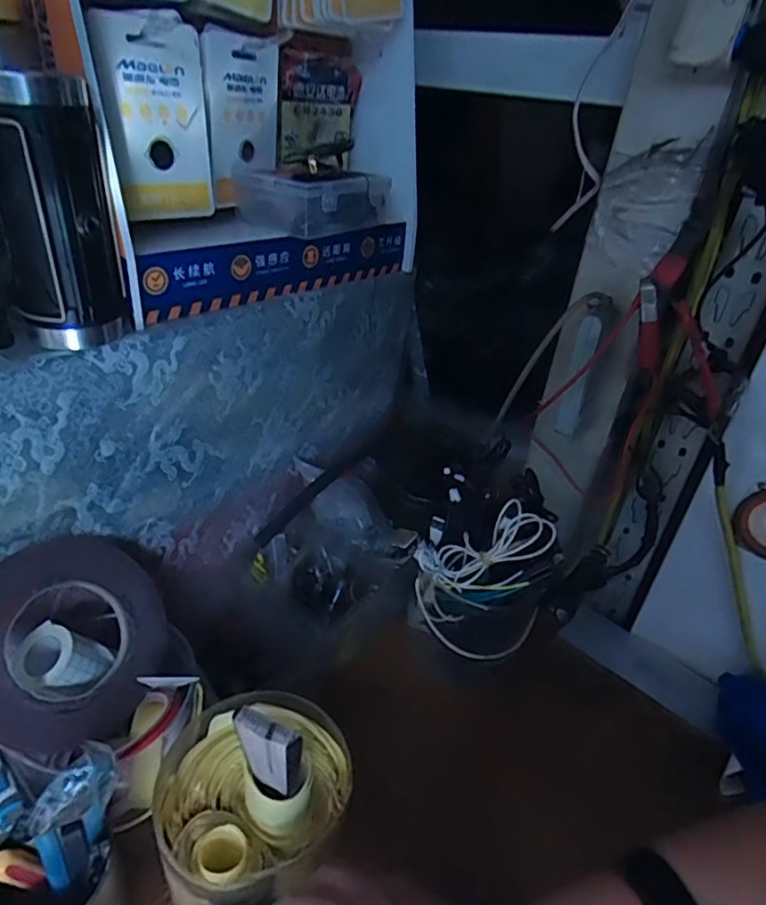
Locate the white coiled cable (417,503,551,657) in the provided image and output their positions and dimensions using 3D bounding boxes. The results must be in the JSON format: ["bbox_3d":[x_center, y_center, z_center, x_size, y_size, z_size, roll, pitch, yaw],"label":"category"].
[{"bbox_3d":[0.088,0.113,0.532,0.110,0.166,0.054,21,35,20],"label":"white coiled cable"}]

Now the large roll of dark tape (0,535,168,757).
[{"bbox_3d":[-0.221,0.132,0.404,0.030,0.137,0.140,-22,9,37],"label":"large roll of dark tape"}]

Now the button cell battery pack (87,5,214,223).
[{"bbox_3d":[-0.163,-0.243,0.424,0.009,0.130,0.080,25,39,33],"label":"button cell battery pack"}]

